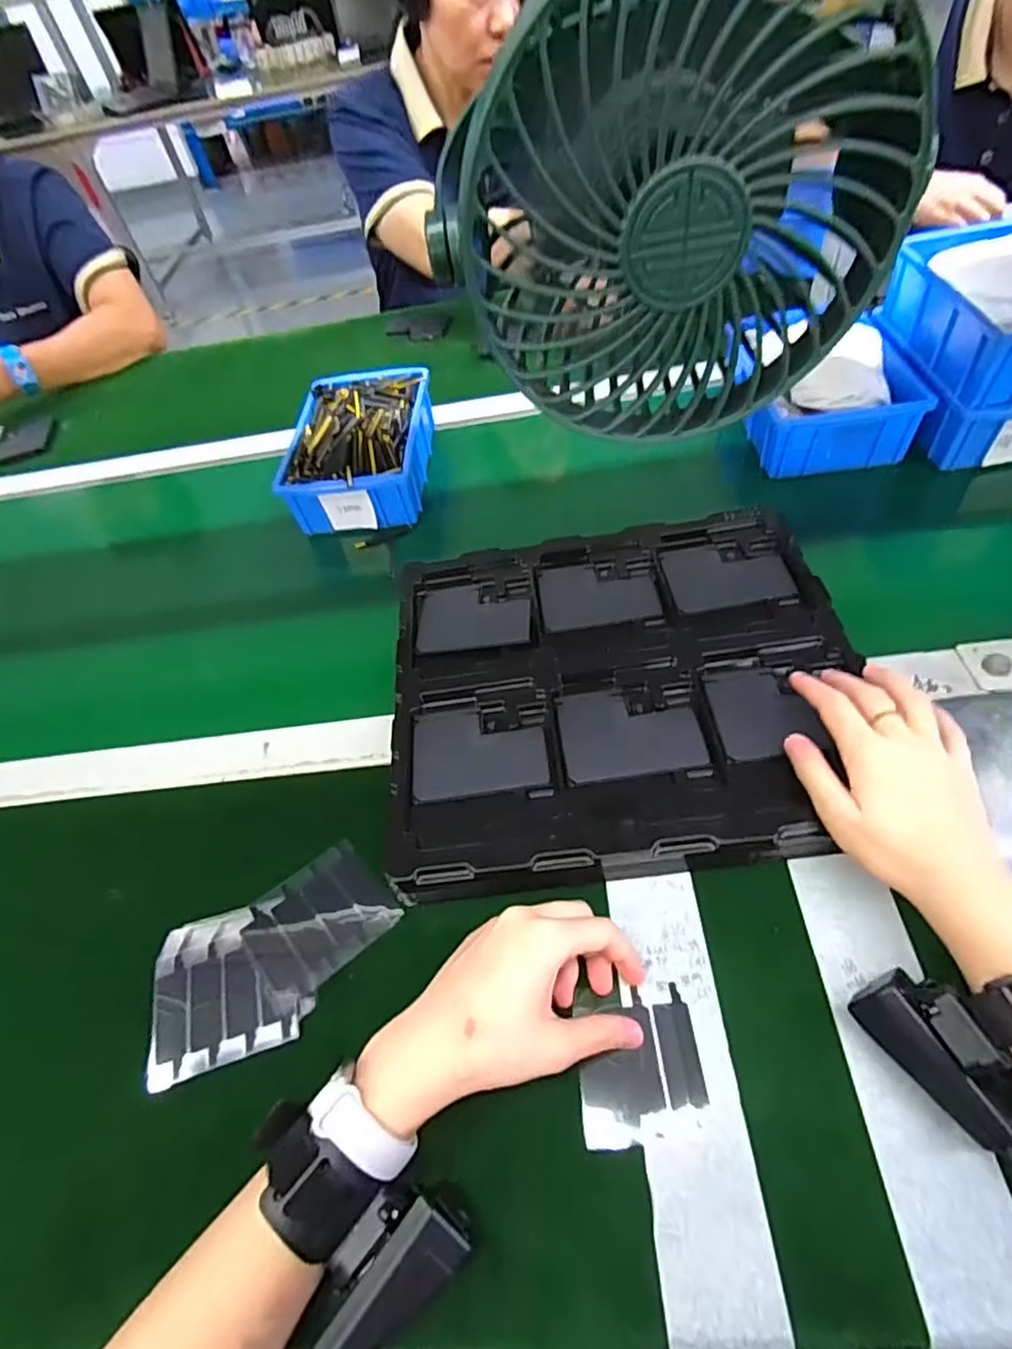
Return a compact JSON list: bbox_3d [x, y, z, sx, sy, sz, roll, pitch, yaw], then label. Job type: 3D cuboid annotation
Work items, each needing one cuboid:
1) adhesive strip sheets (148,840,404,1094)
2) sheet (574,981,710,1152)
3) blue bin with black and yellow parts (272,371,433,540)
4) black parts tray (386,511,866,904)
[{"bbox_3d":[-0.144,0.175,0.381,0.151,0.009,0.089,-27,54,-11],"label":"adhesive strip sheets"},{"bbox_3d":[0.070,0.206,0.324,0.062,0.004,0.066,-7,51,1],"label":"sheet"},{"bbox_3d":[-0.150,-0.244,0.658,0.137,0.064,0.205,-2,53,8],"label":"blue bin with black and yellow parts"},{"bbox_3d":[0.079,0.003,0.449,0.315,0.040,0.281,-7,51,1],"label":"black parts tray"}]

